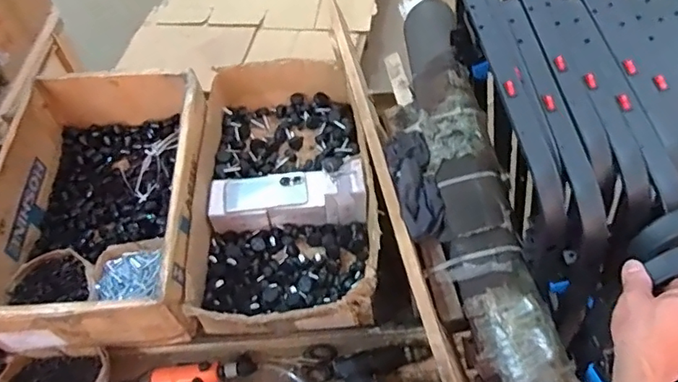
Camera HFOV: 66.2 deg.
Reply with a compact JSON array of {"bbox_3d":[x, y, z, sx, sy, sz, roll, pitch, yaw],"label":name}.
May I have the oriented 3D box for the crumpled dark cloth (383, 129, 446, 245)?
[{"bbox_3d":[0.133,-0.020,0.925,0.078,0.032,0.226,-9,56,-3],"label":"crumpled dark cloth"}]

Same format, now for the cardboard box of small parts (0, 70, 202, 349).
[{"bbox_3d":[-0.451,0.014,1.015,0.376,0.166,0.545,-5,56,0],"label":"cardboard box of small parts"}]

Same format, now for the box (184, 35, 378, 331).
[{"bbox_3d":[-0.106,-0.010,1.044,0.342,0.137,0.595,-2,56,2],"label":"box"}]

